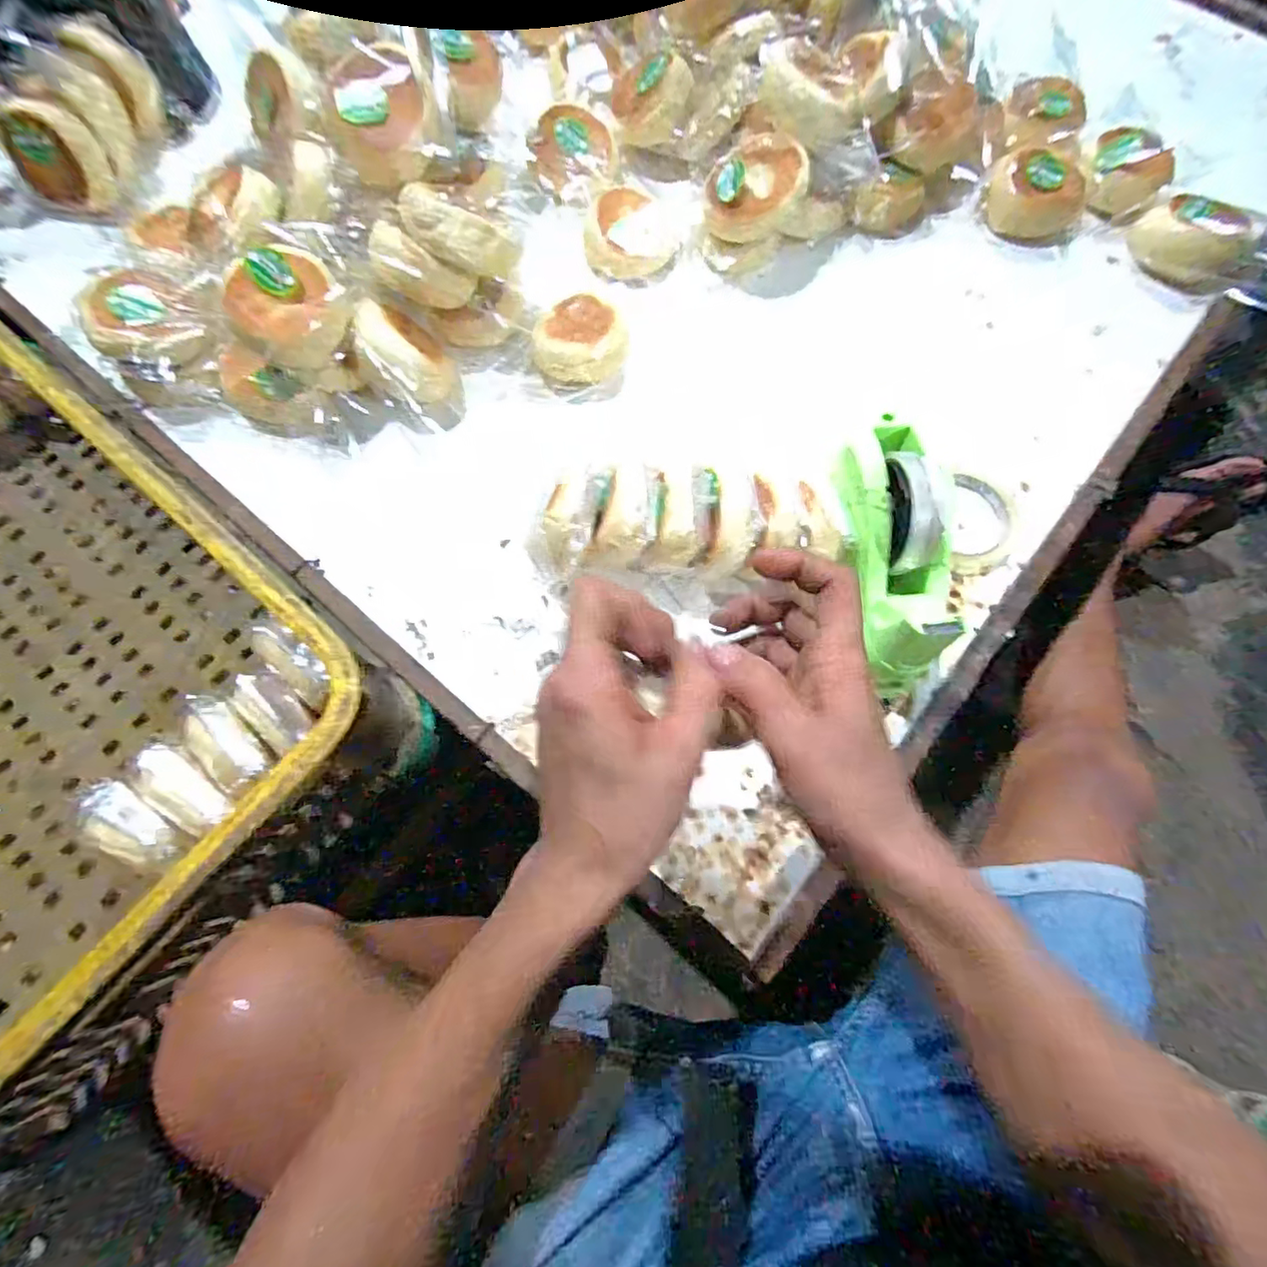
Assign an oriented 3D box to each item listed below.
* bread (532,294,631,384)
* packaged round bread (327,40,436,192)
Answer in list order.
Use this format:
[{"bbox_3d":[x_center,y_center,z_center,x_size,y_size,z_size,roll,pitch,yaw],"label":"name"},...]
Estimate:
[{"bbox_3d":[-0.047,-0.268,0.544,0.082,0.039,0.079,0,74,0],"label":"bread"},{"bbox_3d":[-0.205,-0.427,0.482,0.085,0.044,0.087,0,76,-1],"label":"packaged round bread"}]

